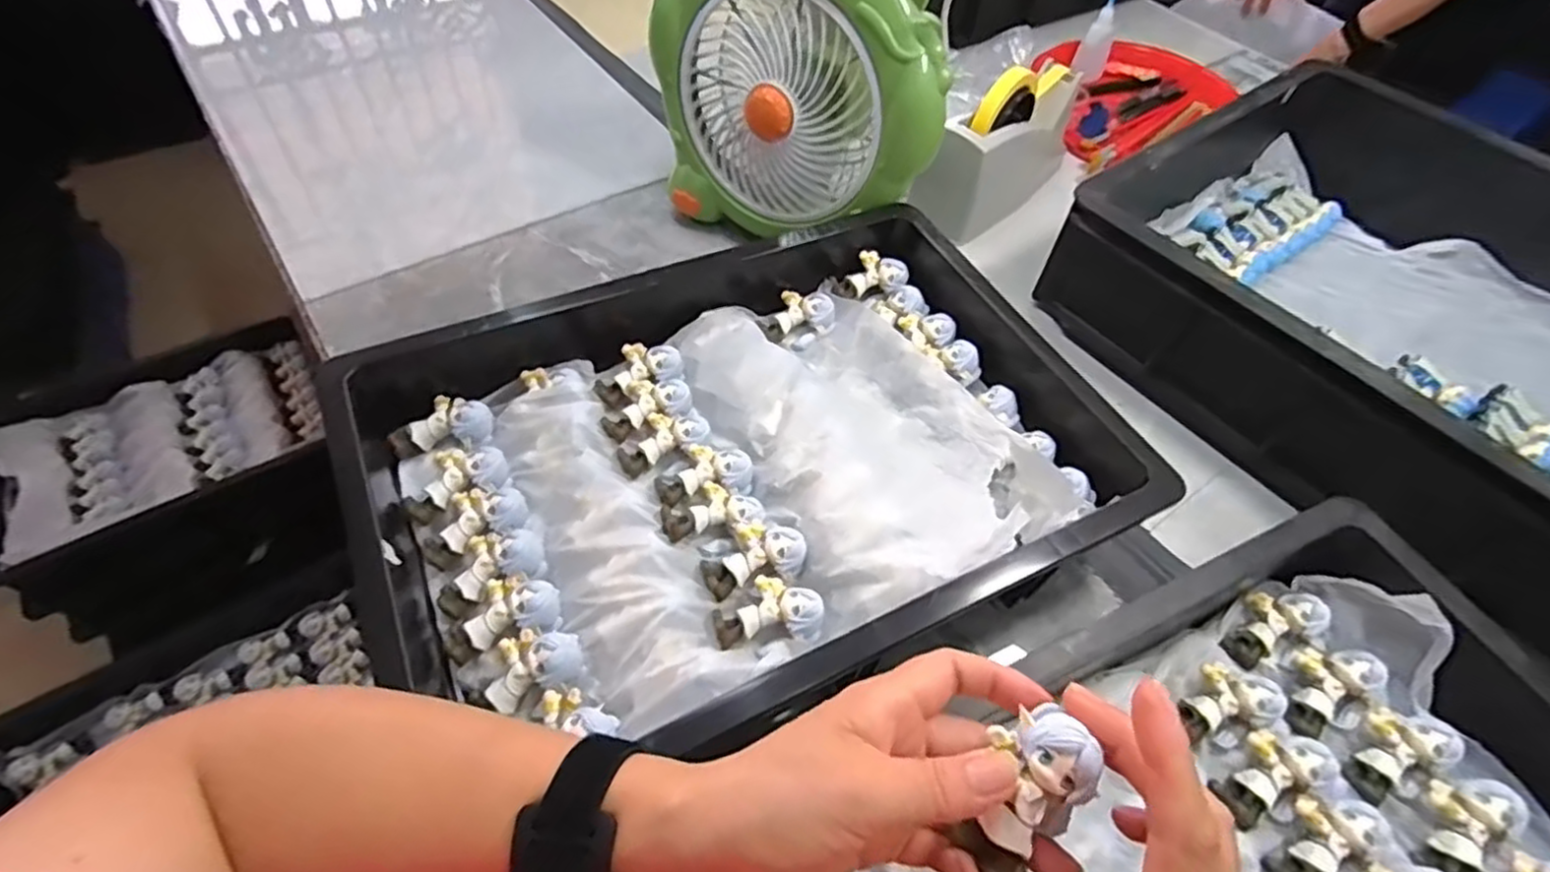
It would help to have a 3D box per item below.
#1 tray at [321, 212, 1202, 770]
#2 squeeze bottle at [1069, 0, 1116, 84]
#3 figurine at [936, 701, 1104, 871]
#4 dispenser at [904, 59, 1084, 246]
[{"bbox_3d":[-0.018,-0.001,0.473,0.467,0.064,0.350,-21,58,-18],"label":"tray"},{"bbox_3d":[0.399,-0.489,0.865,0.038,0.088,0.054,27,56,15],"label":"squeeze bottle"},{"bbox_3d":[0.091,0.129,0.255,0.036,0.022,0.061,28,97,16],"label":"figurine"},{"bbox_3d":[0.240,-0.301,0.708,0.229,0.120,0.076,-35,63,-26],"label":"dispenser"}]

